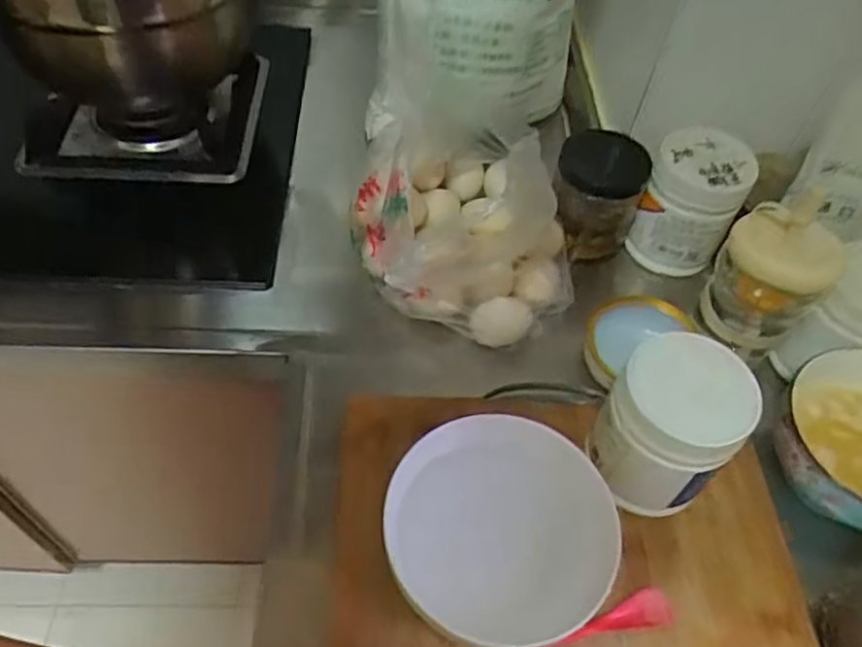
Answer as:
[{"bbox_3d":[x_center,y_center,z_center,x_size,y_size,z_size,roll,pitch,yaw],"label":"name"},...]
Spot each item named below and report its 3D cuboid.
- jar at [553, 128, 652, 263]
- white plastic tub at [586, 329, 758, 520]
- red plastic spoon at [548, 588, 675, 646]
[{"bbox_3d":[0.152,-0.118,0.642,0.076,0.105,0.068,18,54,8],"label":"jar"},{"bbox_3d":[0.161,0.076,0.480,0.075,0.129,0.082,2,53,-3],"label":"white plastic tub"},{"bbox_3d":[0.093,0.202,0.458,0.138,0.012,0.023,-9,55,-11],"label":"red plastic spoon"}]

